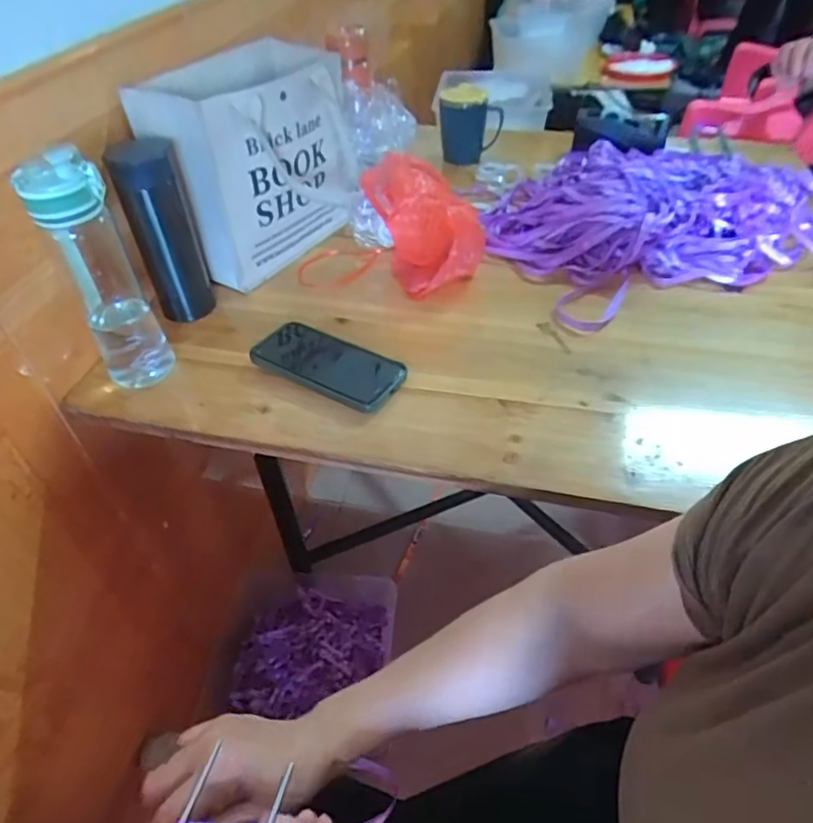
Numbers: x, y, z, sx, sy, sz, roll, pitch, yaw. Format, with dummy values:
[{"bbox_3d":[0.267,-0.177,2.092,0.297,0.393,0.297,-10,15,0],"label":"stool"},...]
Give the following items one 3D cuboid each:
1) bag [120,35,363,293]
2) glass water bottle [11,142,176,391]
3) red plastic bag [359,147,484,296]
[{"bbox_3d":[-0.171,-0.295,0.734,0.243,0.225,0.120,-34,53,-28],"label":"bag"},{"bbox_3d":[-0.291,-0.128,0.567,0.066,0.229,0.062,-18,47,-15],"label":"glass water bottle"},{"bbox_3d":[0.018,-0.226,0.706,0.090,0.137,0.128,-26,50,-22],"label":"red plastic bag"}]

